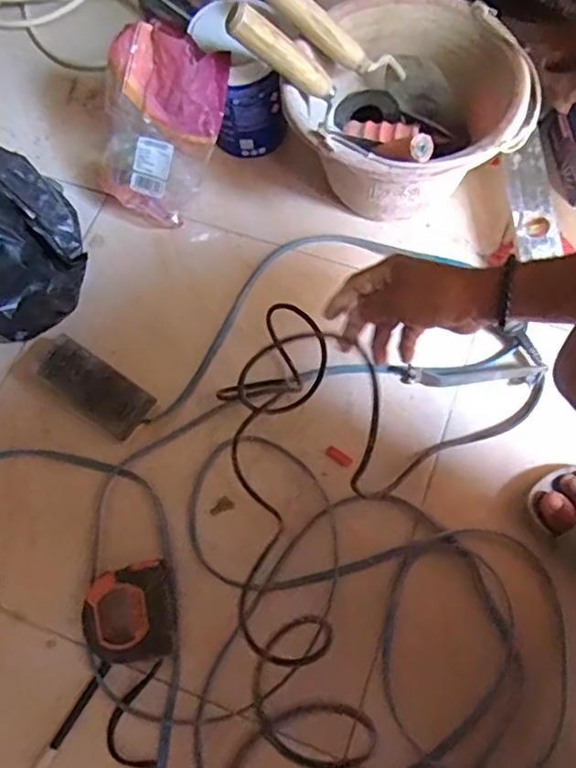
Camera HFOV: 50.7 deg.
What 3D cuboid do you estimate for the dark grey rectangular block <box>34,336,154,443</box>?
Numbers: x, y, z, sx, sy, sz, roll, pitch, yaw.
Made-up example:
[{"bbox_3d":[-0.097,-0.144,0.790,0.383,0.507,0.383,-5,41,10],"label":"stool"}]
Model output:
[{"bbox_3d":[-0.216,0.002,0.675,0.132,0.022,0.058,38,75,0],"label":"dark grey rectangular block"}]

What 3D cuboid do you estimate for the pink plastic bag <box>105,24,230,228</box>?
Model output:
[{"bbox_3d":[-0.154,-0.302,0.716,0.137,0.215,0.058,21,35,-5],"label":"pink plastic bag"}]

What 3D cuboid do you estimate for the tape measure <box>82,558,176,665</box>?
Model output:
[{"bbox_3d":[-0.153,0.221,0.589,0.084,0.047,0.089,-6,70,-1],"label":"tape measure"}]

